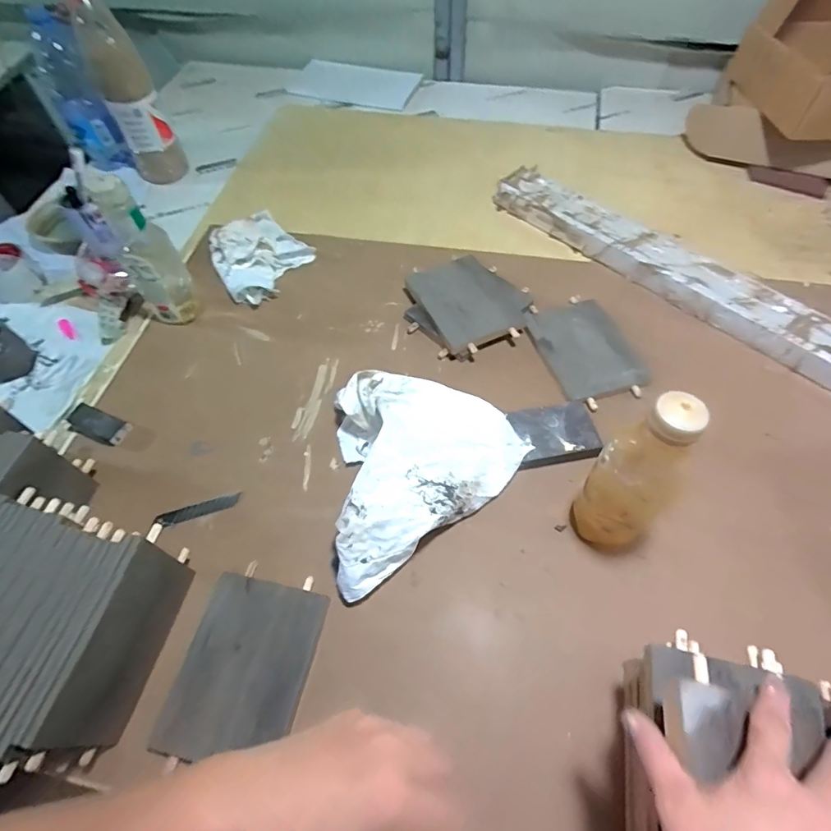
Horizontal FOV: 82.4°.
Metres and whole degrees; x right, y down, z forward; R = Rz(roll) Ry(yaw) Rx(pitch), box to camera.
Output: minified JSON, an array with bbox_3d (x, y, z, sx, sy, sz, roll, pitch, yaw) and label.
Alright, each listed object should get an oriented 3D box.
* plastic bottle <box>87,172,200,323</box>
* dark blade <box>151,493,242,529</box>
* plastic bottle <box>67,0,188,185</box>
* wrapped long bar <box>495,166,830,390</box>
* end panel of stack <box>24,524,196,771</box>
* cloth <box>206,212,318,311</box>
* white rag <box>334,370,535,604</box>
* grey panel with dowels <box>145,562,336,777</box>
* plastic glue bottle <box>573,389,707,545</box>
[{"bbox_3d":[-0.351,-0.211,0.619,0.069,0.201,0.064,-35,64,-18],"label":"plastic bottle"},{"bbox_3d":[-0.247,0.106,0.538,0.095,0.007,0.019,-19,61,-9],"label":"dark blade"},{"bbox_3d":[-0.491,-0.553,0.808,0.084,0.298,0.098,-23,61,-11],"label":"plastic bottle"},{"bbox_3d":[0.397,-0.204,0.705,0.081,0.050,0.664,-40,66,-20],"label":"wrapped long bar"},{"bbox_3d":[-0.251,0.197,0.416,0.015,0.105,0.174,9,60,7],"label":"end panel of stack"},{"bbox_3d":[-0.254,-0.261,0.751,0.150,0.034,0.178,-38,65,-19],"label":"cloth"},{"bbox_3d":[-0.020,0.032,0.530,0.258,0.097,0.217,-33,64,-17],"label":"white rag"},{"bbox_3d":[-0.156,0.232,0.445,0.113,0.016,0.158,11,60,8],"label":"grey panel with dowels"},{"bbox_3d":[0.199,0.064,0.438,0.065,0.213,0.076,-35,63,-19],"label":"plastic glue bottle"}]

